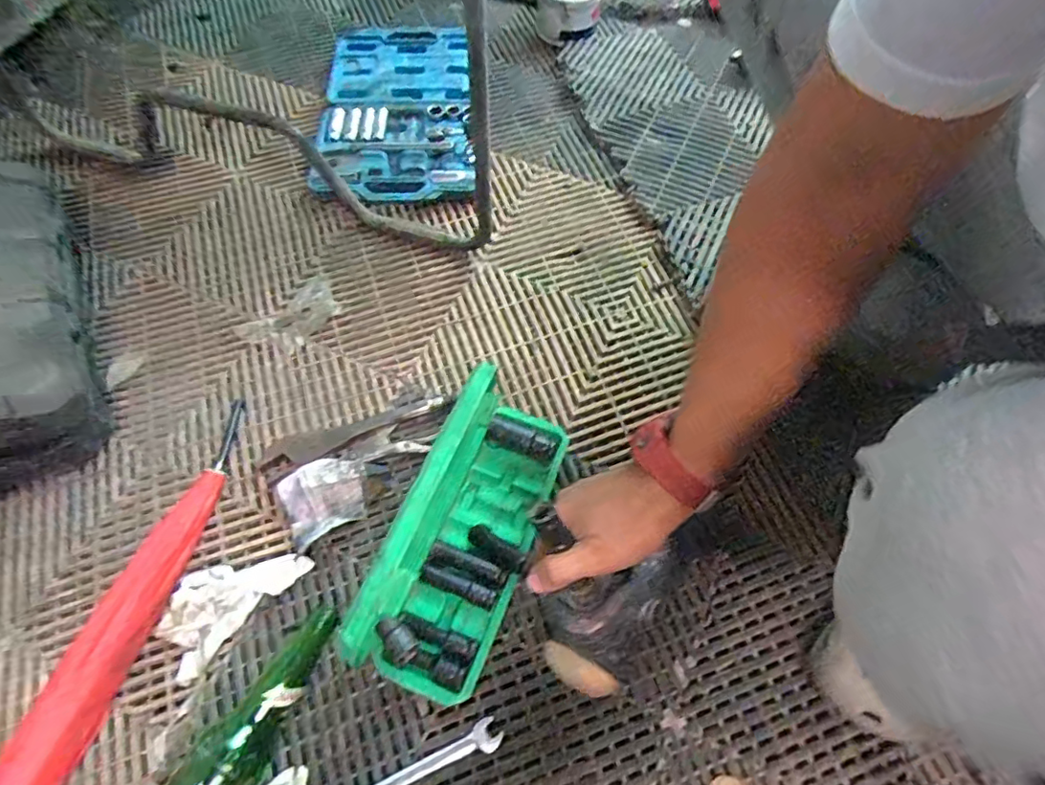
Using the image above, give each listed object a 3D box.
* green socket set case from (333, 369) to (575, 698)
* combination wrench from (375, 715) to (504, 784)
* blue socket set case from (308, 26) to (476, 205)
[{"bbox_3d":[-0.047,0.127,0.529,0.106,0.134,0.281,19,64,9],"label":"green socket set case"},{"bbox_3d":[-0.089,0.328,0.492,0.146,0.010,0.025,-20,65,-11],"label":"combination wrench"},{"bbox_3d":[-0.194,-0.445,0.872,0.223,0.029,0.393,-4,63,-3],"label":"blue socket set case"}]

